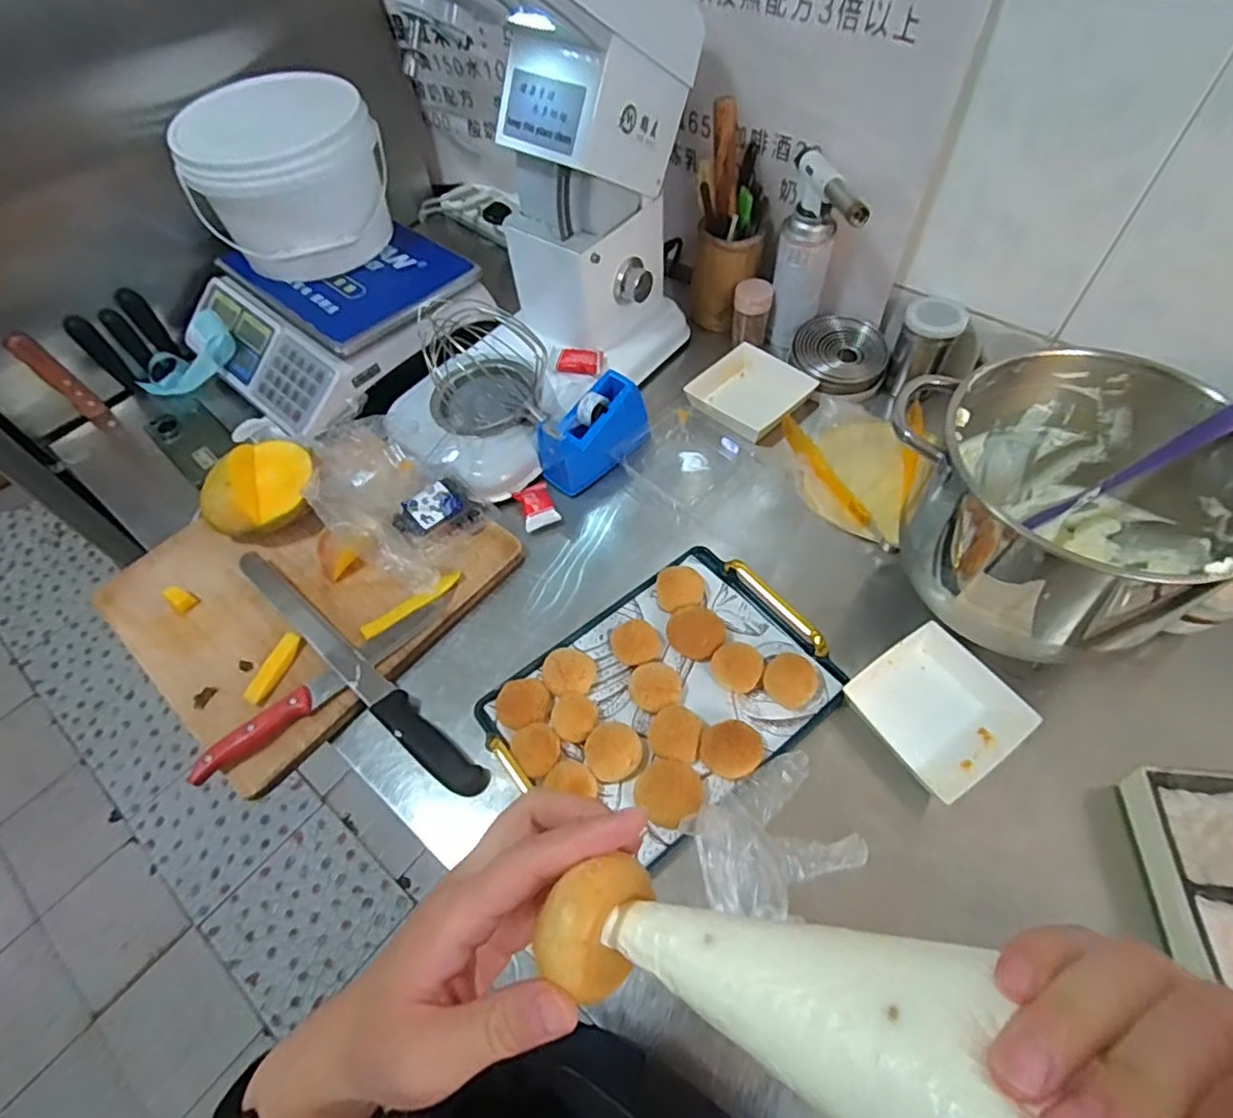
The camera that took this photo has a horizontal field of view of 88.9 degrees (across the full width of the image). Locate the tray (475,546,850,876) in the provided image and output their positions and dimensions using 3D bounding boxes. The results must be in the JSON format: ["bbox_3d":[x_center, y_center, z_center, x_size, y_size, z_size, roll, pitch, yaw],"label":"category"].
[{"bbox_3d":[0.046,0.125,0.596,0.298,0.037,0.215,-37,62,-19],"label":"tray"}]

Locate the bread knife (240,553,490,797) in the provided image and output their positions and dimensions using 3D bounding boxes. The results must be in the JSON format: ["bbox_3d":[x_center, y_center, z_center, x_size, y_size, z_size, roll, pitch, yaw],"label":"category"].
[{"bbox_3d":[-0.270,0.105,0.632,0.381,0.015,0.033,34,65,23],"label":"bread knife"}]

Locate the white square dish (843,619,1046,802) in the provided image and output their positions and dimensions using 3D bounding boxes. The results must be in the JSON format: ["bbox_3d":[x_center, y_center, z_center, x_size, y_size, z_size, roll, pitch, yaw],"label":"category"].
[{"bbox_3d":[0.298,0.139,0.585,0.130,0.037,0.125,-31,60,-16],"label":"white square dish"}]

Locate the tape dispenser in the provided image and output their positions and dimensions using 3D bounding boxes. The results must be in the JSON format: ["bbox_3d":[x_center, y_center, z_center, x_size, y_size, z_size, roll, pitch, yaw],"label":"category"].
[{"bbox_3d":[-0.024,-0.152,0.755,0.140,0.081,0.065,-40,63,-21],"label":"tape dispenser"}]

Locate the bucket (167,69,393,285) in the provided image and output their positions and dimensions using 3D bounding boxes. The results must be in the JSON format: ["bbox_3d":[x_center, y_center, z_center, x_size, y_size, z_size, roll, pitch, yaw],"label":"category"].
[{"bbox_3d":[-0.428,-0.496,0.838,0.200,0.198,0.200,-1,57,2],"label":"bucket"}]

